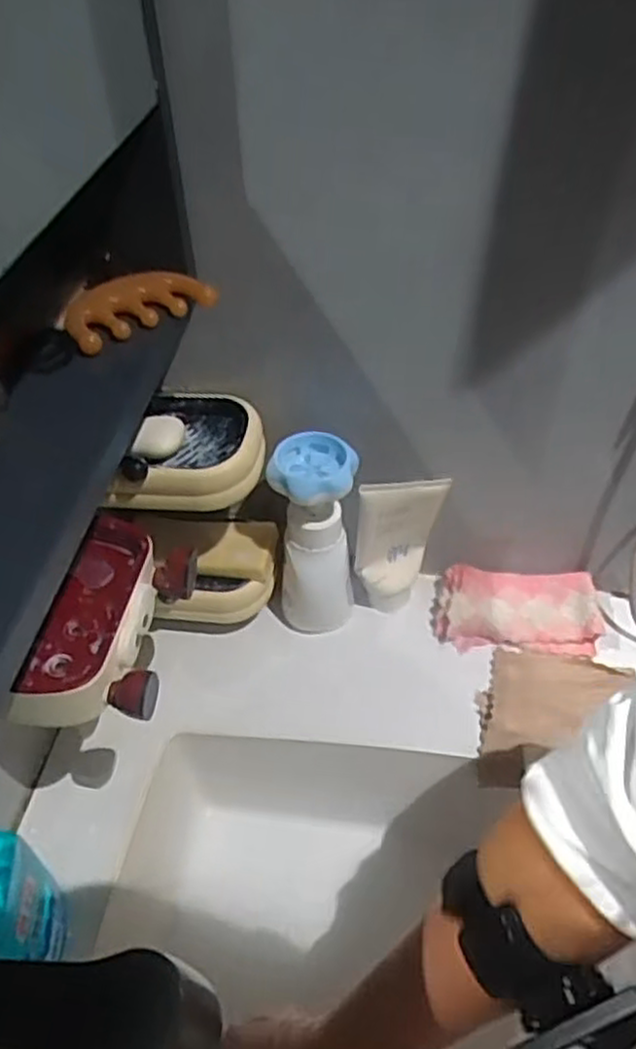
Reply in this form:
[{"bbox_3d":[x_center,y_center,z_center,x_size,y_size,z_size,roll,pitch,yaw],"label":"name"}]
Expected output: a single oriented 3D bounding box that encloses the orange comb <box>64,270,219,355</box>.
[{"bbox_3d":[-0.118,-0.144,0.479,0.092,0.017,0.054,-28,50,-24],"label":"orange comb"}]

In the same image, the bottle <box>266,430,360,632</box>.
[{"bbox_3d":[-0.001,0.016,0.650,0.064,0.194,0.062,7,45,9],"label":"bottle"}]

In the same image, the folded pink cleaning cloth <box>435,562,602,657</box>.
[{"bbox_3d":[0.182,0.080,0.689,0.147,0.037,0.077,1,45,4],"label":"folded pink cleaning cloth"}]

